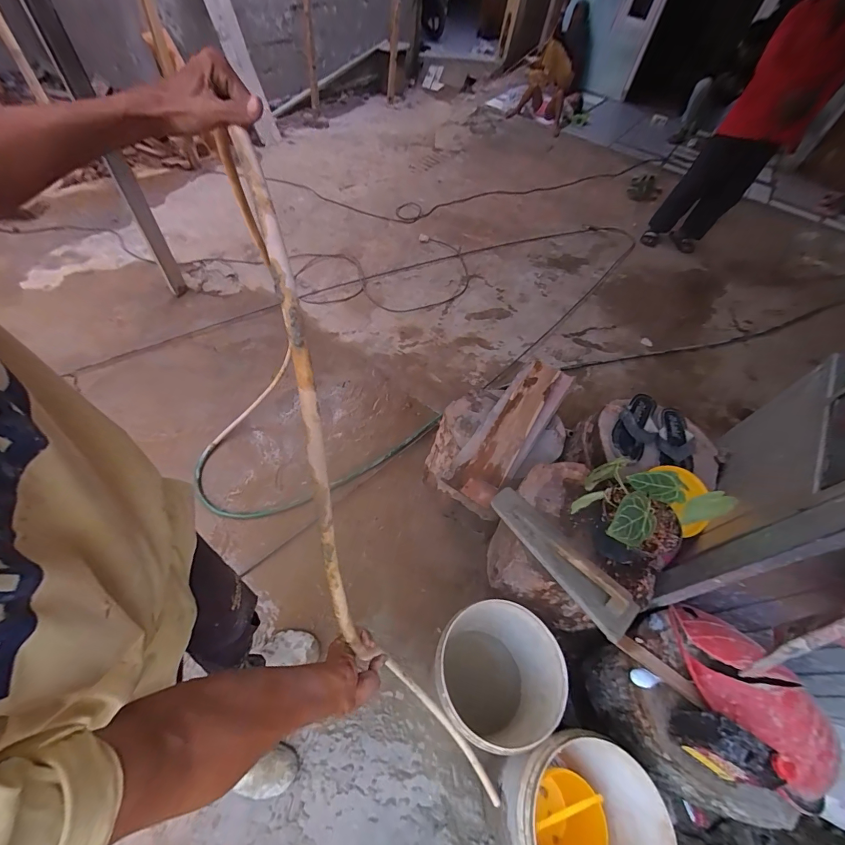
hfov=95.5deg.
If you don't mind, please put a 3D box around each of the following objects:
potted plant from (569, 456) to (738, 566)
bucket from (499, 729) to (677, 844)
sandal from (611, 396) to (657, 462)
[{"bbox_3d":[0.496,0.194,0.892,0.255,0.253,0.228,-21,61,-21],"label":"potted plant"},{"bbox_3d":[0.338,0.914,0.890,0.294,0.361,0.311,4,55,-5],"label":"bucket"},{"bbox_3d":[0.630,0.011,1.131,0.105,0.049,0.238,28,56,11],"label":"sandal"}]

